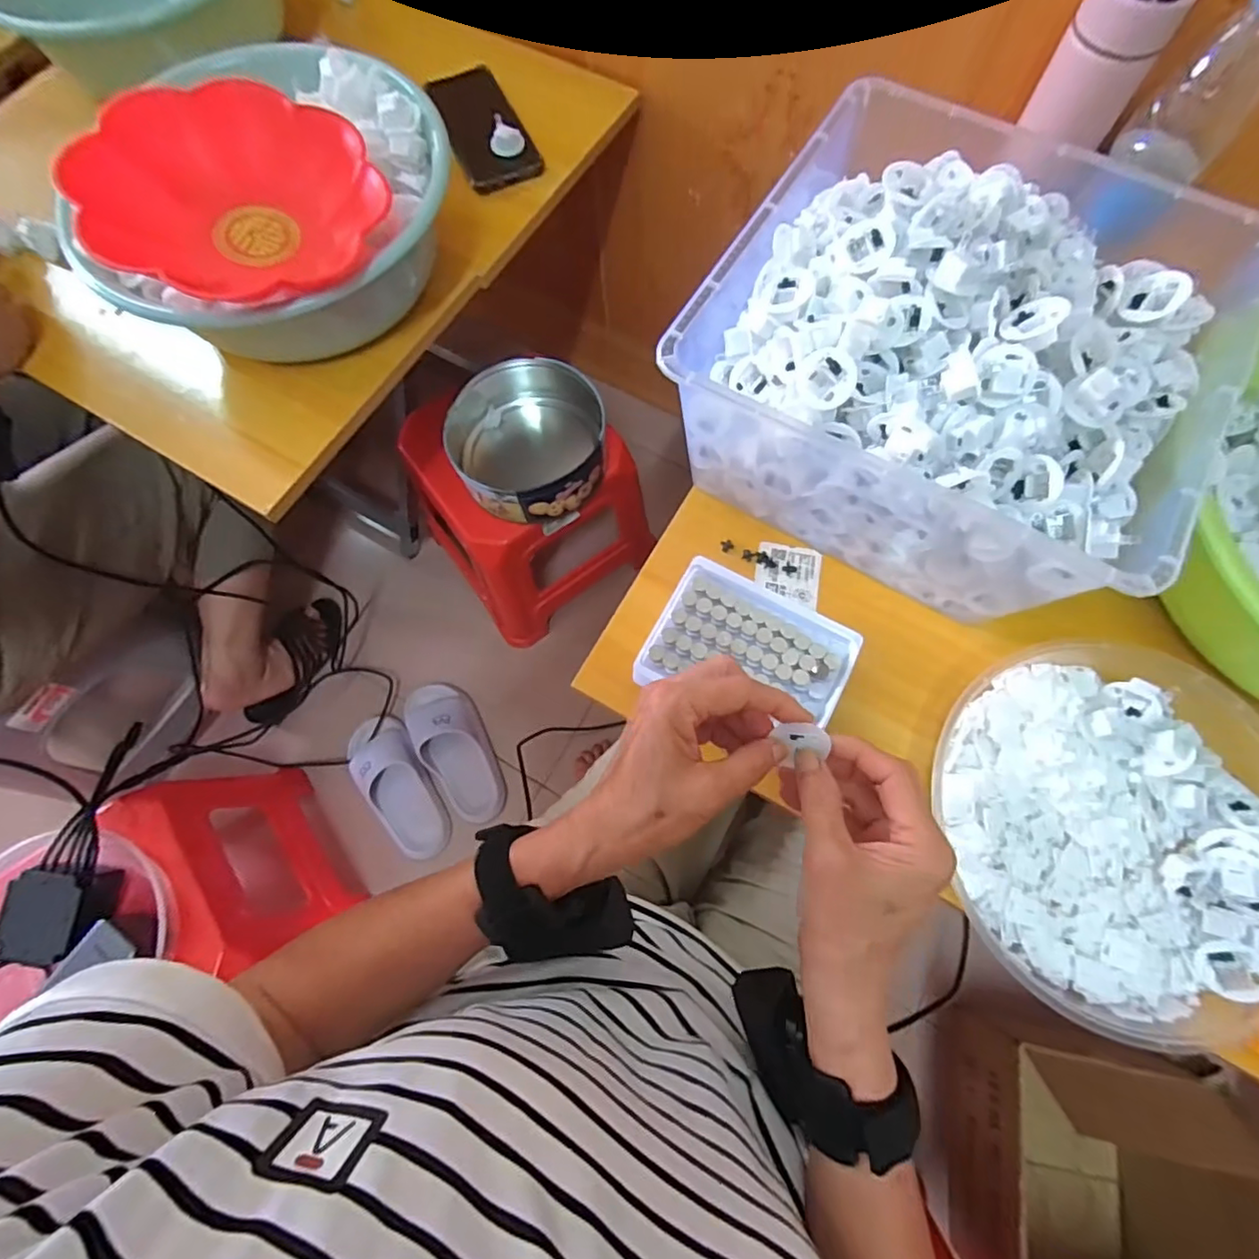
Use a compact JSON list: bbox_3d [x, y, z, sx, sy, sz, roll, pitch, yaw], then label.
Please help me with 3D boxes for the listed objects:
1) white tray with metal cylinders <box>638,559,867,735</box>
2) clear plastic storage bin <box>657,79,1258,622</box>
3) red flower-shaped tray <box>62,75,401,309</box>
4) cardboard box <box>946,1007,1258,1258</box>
[{"bbox_3d":[0.082,0.019,0.411,0.130,0.035,0.097,26,75,9],"label":"white tray with metal cylinders"},{"bbox_3d":[0.215,-0.190,0.408,0.302,0.140,0.287,30,76,10],"label":"clear plastic storage bin"},{"bbox_3d":[-0.295,-0.331,0.449,0.212,0.048,0.192,-2,76,-11],"label":"red flower-shaped tray"},{"bbox_3d":[0.482,0.602,0.617,0.248,0.230,0.285,14,74,6],"label":"cardboard box"}]

